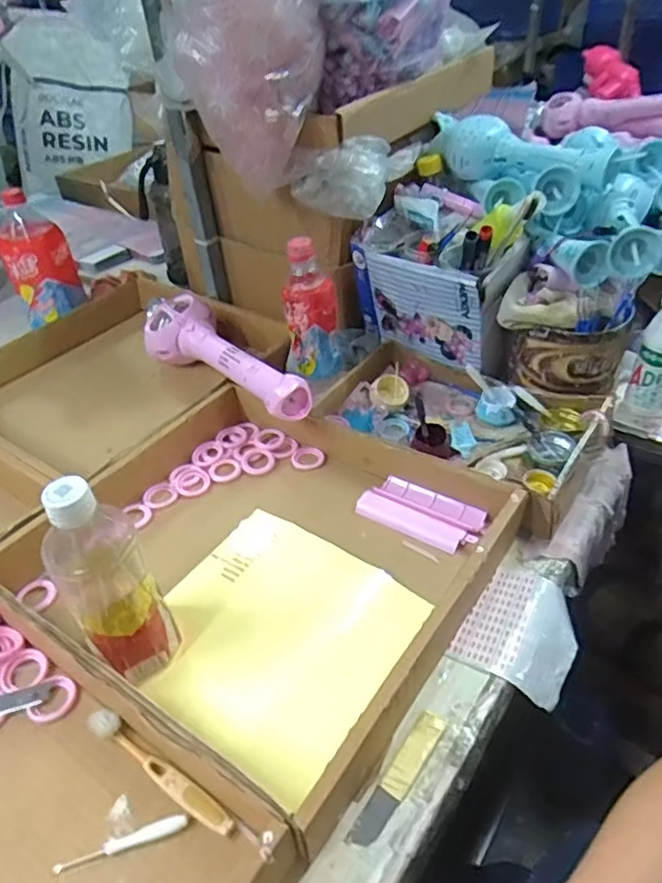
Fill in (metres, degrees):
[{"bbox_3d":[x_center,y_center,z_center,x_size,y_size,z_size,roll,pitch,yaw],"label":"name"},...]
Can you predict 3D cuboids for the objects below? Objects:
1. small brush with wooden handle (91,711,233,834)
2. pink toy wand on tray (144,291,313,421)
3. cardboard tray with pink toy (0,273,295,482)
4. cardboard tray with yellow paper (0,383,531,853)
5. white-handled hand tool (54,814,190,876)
[{"bbox_3d":[-0.120,0.231,0.432,0.134,0.016,0.017,21,45,28],"label":"small brush with wooden handle"},{"bbox_3d":[-0.137,-0.108,0.787,0.087,0.095,0.356,-30,45,-29],"label":"pink toy wand on tray"},{"bbox_3d":[-0.306,-0.098,0.836,0.406,0.063,0.385,24,46,31],"label":"cardboard tray with pink toy"},{"bbox_3d":[-0.069,0.092,0.565,0.378,0.054,0.339,22,45,29],"label":"cardboard tray with yellow paper"},{"bbox_3d":[-0.135,0.262,0.400,0.085,0.007,0.011,-12,39,-10],"label":"white-handled hand tool"}]

